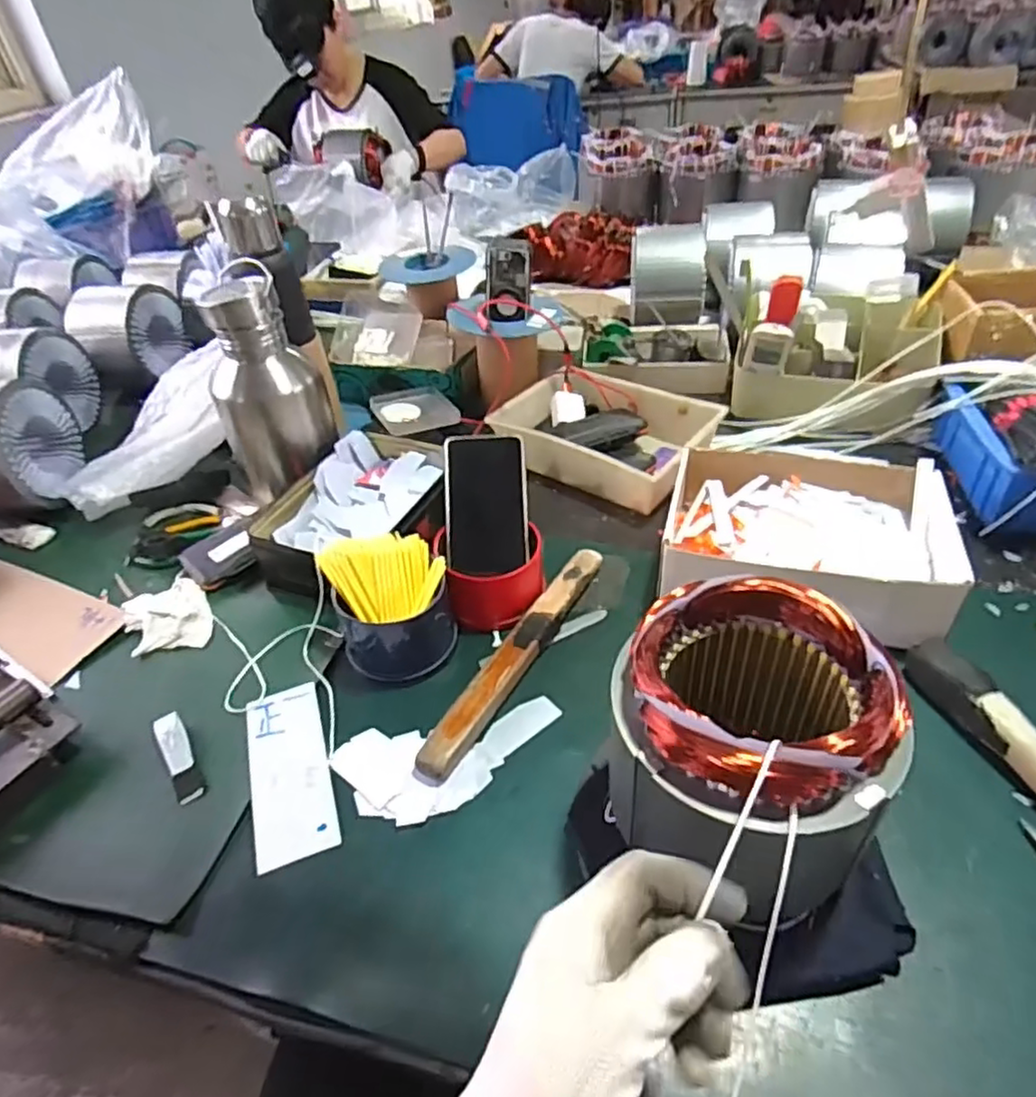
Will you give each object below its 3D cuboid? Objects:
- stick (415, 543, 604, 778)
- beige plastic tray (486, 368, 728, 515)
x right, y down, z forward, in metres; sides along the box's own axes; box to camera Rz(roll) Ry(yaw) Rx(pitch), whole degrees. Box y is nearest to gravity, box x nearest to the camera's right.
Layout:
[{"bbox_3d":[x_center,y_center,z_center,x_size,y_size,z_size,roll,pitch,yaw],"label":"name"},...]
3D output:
[{"bbox_3d":[0.002,0.085,0.571,0.030,0.023,0.269,20,48,27],"label":"stick"},{"bbox_3d":[0.105,-0.143,0.806,0.248,0.054,0.175,22,49,29],"label":"beige plastic tray"}]

